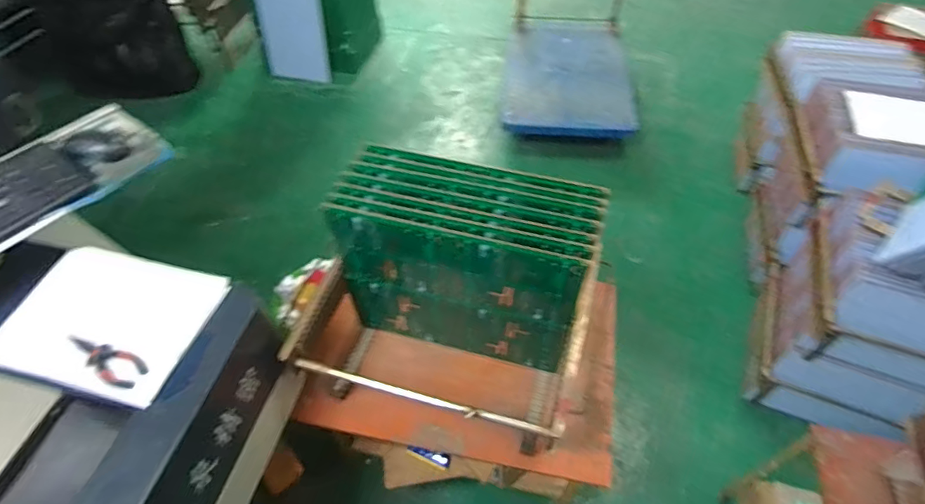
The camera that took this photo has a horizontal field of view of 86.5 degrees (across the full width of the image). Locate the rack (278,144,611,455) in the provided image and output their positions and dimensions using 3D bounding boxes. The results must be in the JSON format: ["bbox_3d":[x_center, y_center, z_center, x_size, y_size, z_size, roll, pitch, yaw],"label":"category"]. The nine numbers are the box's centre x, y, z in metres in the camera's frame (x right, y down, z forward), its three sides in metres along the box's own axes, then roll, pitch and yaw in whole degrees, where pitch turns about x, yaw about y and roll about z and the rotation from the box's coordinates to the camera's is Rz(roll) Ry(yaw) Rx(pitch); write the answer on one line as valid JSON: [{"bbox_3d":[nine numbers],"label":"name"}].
[{"bbox_3d":[-0.031,0.104,0.957,0.509,0.406,0.378,15,54,12],"label":"rack"}]

